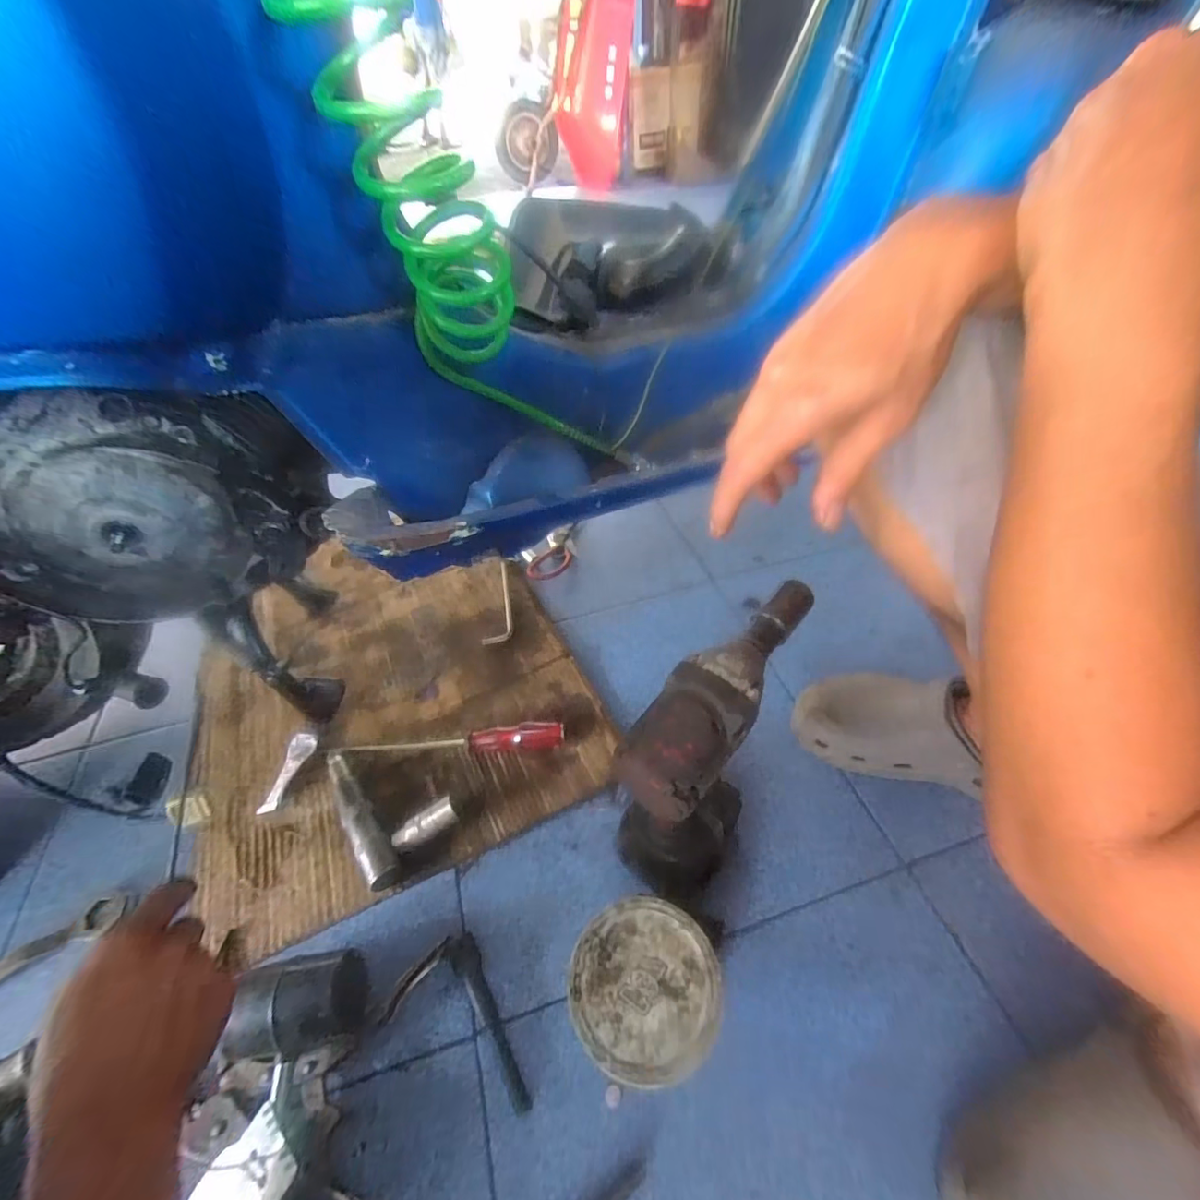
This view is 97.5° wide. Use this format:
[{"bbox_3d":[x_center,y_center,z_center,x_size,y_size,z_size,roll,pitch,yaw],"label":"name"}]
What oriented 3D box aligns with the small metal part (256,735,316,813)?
[{"bbox_3d":[-0.333,0.186,0.565,0.025,0.020,0.087,3,46,6],"label":"small metal part"}]

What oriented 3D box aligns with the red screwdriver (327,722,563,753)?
[{"bbox_3d":[-0.165,0.152,0.571,0.253,0.028,0.024,-2,46,2],"label":"red screwdriver"}]

